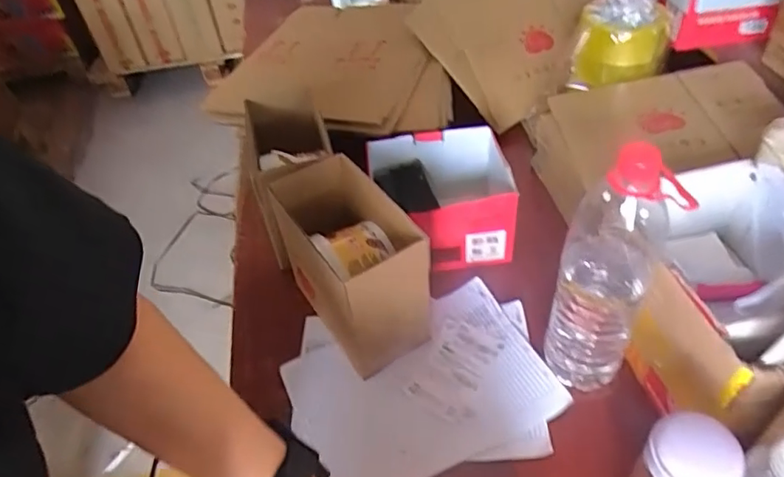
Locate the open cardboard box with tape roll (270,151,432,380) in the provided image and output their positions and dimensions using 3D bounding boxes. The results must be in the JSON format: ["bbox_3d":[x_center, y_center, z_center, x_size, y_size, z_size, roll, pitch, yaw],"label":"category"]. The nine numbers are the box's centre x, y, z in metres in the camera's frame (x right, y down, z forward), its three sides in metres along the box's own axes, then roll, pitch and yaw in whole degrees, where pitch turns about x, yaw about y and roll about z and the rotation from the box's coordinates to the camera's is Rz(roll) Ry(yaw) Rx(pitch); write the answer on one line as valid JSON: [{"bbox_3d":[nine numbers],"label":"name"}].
[{"bbox_3d":[-0.056,0.030,0.675,0.112,0.187,0.227,-29,49,-19],"label":"open cardboard box with tape roll"}]

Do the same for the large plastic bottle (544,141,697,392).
[{"bbox_3d":[0.217,0.040,0.548,0.085,0.305,0.075,15,48,21],"label":"large plastic bottle"}]

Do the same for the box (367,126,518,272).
[{"bbox_3d":[0.068,-0.055,0.781,0.193,0.121,0.165,-4,44,2],"label":"box"}]

